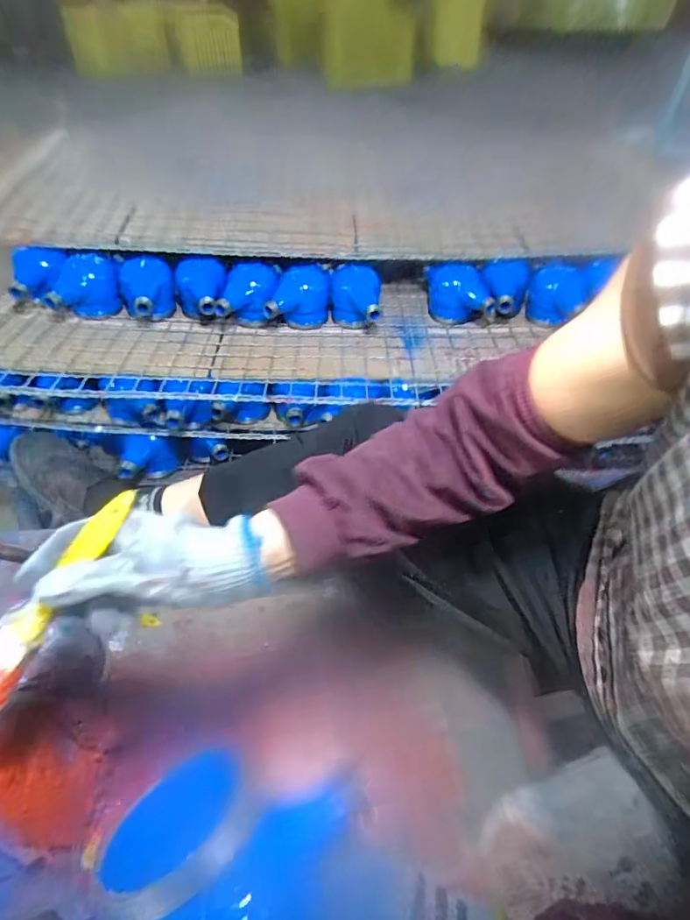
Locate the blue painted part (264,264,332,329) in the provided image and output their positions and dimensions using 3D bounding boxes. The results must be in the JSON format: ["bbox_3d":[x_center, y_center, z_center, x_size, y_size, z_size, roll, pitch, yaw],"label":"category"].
[{"bbox_3d":[-0.077,-0.263,0.835,0.110,0.082,0.086,-8,48,-8],"label":"blue painted part"}]

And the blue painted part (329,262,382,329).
[{"bbox_3d":[0.017,-0.271,0.844,0.079,0.091,0.072,4,42,2],"label":"blue painted part"}]

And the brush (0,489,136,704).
[{"bbox_3d":[-0.198,0.089,0.337,0.036,0.014,0.168,30,79,28],"label":"brush"}]

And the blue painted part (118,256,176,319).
[{"bbox_3d":[-0.309,-0.261,0.804,0.085,0.093,0.099,-15,50,-15],"label":"blue painted part"}]

